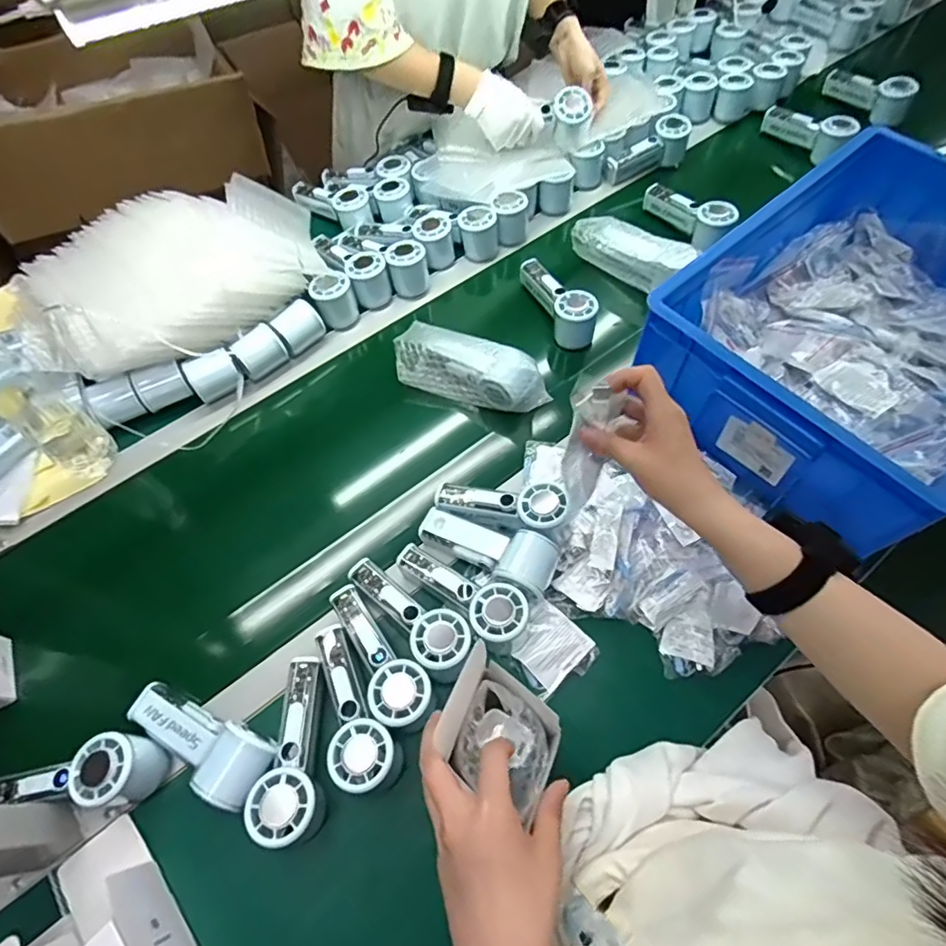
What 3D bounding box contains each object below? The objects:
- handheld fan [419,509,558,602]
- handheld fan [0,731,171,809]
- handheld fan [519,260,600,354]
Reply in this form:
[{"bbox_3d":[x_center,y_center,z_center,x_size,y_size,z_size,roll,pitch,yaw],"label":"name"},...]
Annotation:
[{"bbox_3d":[0.015,0.083,0.608,0.153,0.048,0.061,19,62,27],"label":"handheld fan"},{"bbox_3d":[-0.369,0.273,0.505,0.162,0.051,0.058,-5,61,-2],"label":"handheld fan"},{"bbox_3d":[0.119,-0.254,0.789,0.066,0.046,0.157,-18,62,-9],"label":"handheld fan"}]

